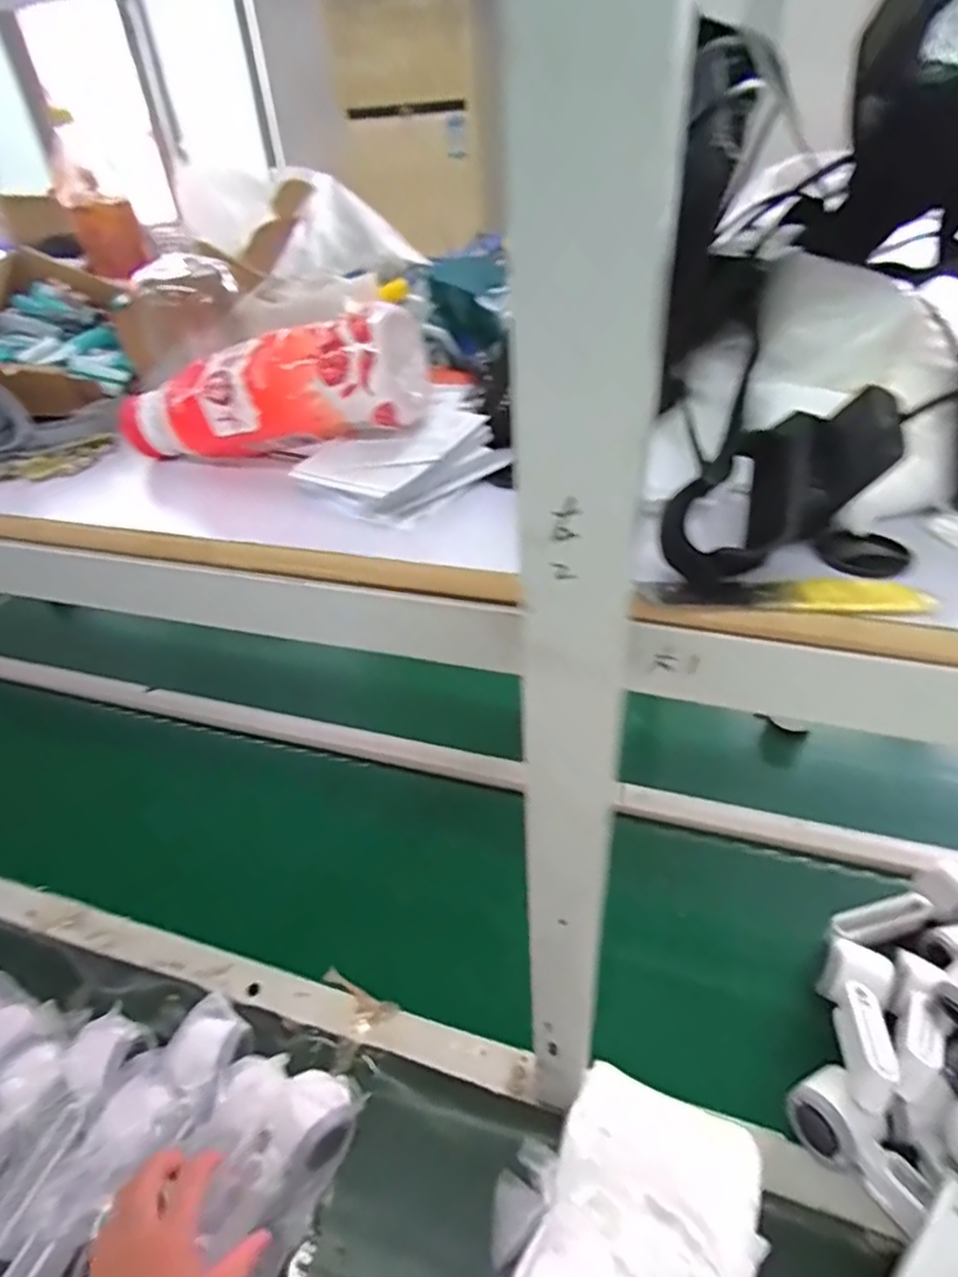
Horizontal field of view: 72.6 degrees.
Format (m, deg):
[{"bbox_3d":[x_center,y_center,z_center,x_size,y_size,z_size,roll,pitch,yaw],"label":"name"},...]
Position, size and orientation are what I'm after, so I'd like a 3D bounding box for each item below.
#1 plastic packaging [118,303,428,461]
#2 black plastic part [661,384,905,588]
[{"bbox_3d":[-0.133,-0.142,0.391,0.204,0.067,0.053,-5,37,21],"label":"plastic packaging"},{"bbox_3d":[0.118,-0.060,0.263,0.094,0.031,0.037,-36,37,15],"label":"black plastic part"}]

